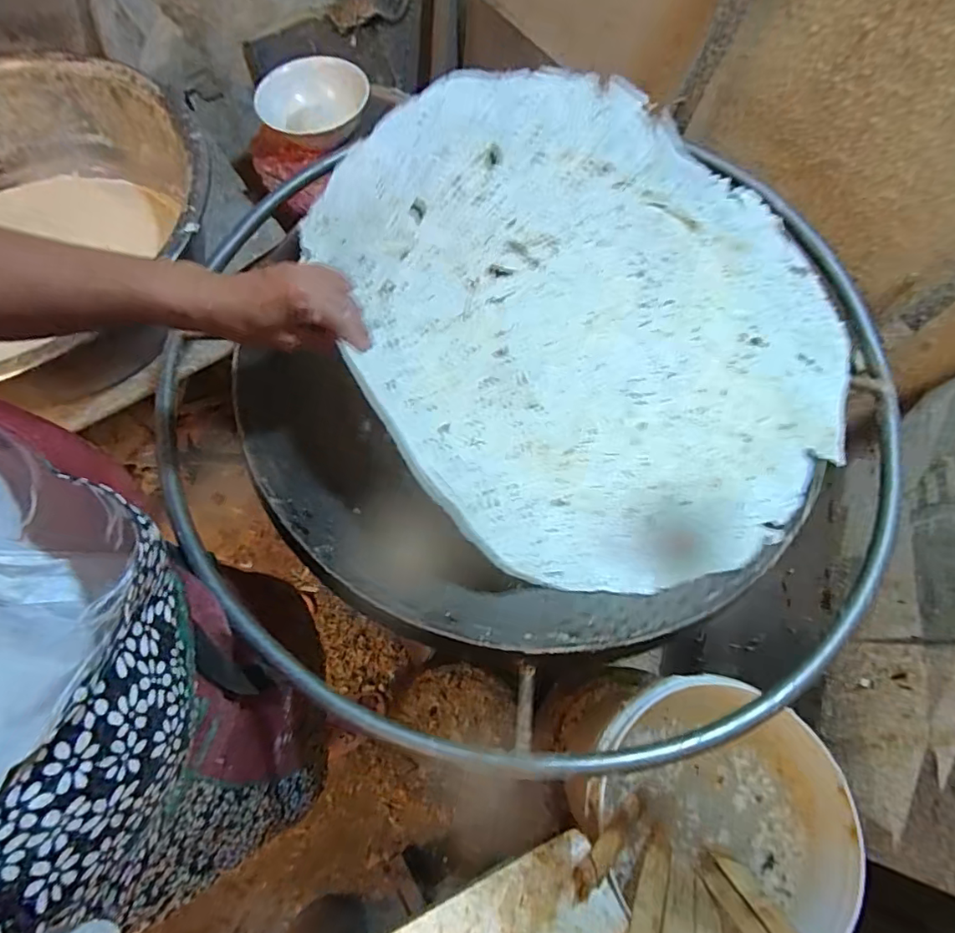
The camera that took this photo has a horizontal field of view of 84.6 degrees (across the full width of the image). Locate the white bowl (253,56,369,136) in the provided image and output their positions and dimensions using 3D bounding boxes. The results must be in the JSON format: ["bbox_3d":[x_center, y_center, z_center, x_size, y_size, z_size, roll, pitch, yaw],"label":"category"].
[{"bbox_3d":[-0.279,-0.625,0.893,0.184,0.043,0.184,1,66,-1],"label":"white bowl"}]

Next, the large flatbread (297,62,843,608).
[{"bbox_3d":[0.124,-0.189,0.562,0.533,0.090,0.572,1,66,-1],"label":"large flatbread"}]

